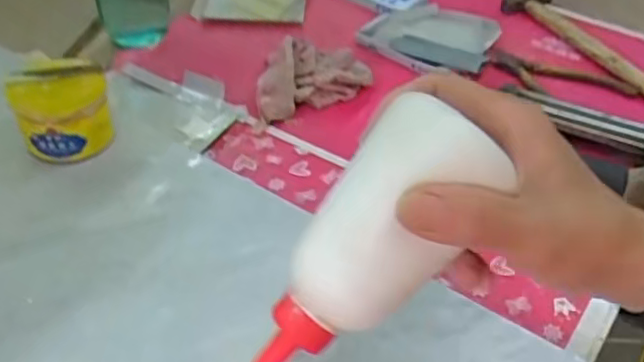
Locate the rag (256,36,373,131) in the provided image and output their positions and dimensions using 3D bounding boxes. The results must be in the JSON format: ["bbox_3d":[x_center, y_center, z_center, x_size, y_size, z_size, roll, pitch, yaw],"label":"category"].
[{"bbox_3d":[-0.018,-0.114,0.706,0.133,0.035,0.093,-19,47,-22],"label":"rag"}]

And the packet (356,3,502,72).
[{"bbox_3d":[0.123,-0.171,0.770,0.145,0.020,0.116,20,45,18],"label":"packet"}]

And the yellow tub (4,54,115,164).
[{"bbox_3d":[-0.224,-0.060,0.573,0.078,0.072,0.064,-15,45,-19],"label":"yellow tub"}]

